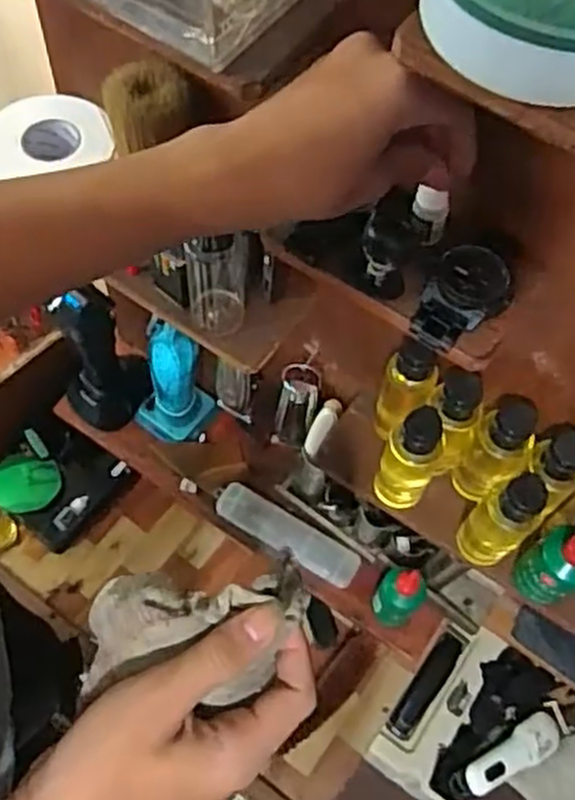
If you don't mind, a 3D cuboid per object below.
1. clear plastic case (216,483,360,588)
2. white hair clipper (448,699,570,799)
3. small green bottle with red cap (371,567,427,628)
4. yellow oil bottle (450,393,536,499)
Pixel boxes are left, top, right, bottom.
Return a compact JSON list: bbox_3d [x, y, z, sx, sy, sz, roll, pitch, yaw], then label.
[{"bbox_3d":[-0.001,0.139,0.790,0.157,0.013,0.040,29,65,11],"label":"clear plastic case"},{"bbox_3d":[0.283,0.438,0.947,0.186,0.034,0.050,-19,65,-28],"label":"white hair clipper"},{"bbox_3d":[0.104,0.191,0.734,0.042,0.093,0.036,41,67,16],"label":"small green bottle with red cap"},{"bbox_3d":[0.148,0.038,0.553,0.042,0.110,0.038,32,65,12],"label":"yellow oil bottle"}]

